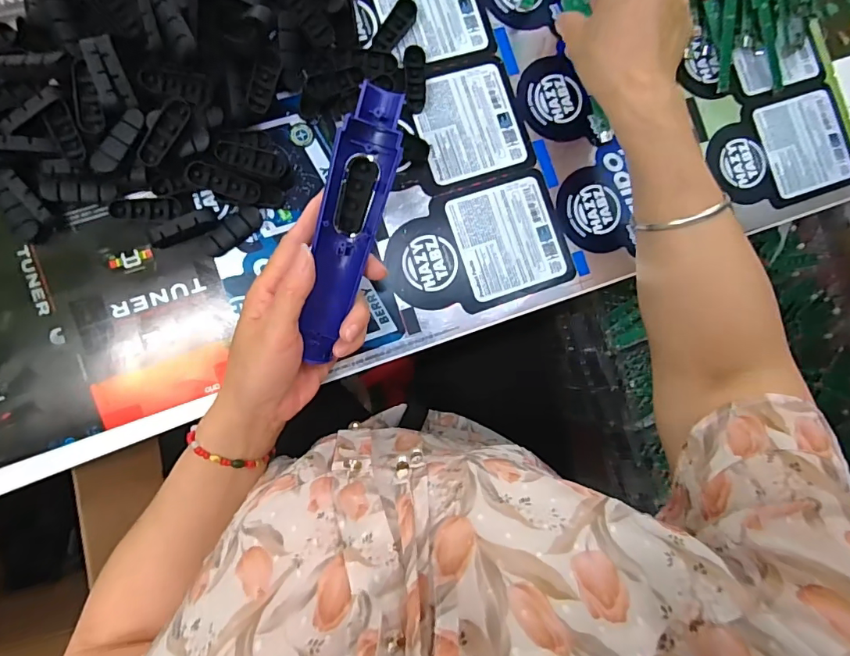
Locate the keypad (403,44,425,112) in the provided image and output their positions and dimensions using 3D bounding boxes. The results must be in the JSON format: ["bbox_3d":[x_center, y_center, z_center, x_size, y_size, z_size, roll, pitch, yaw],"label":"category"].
[{"bbox_3d":[-0.008,-0.192,0.366,0.016,0.009,0.048,-2,90,-10],"label":"keypad"}]

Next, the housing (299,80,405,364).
[{"bbox_3d":[-0.050,-0.062,0.307,0.038,0.019,0.171,15,103,-8],"label":"housing"}]

